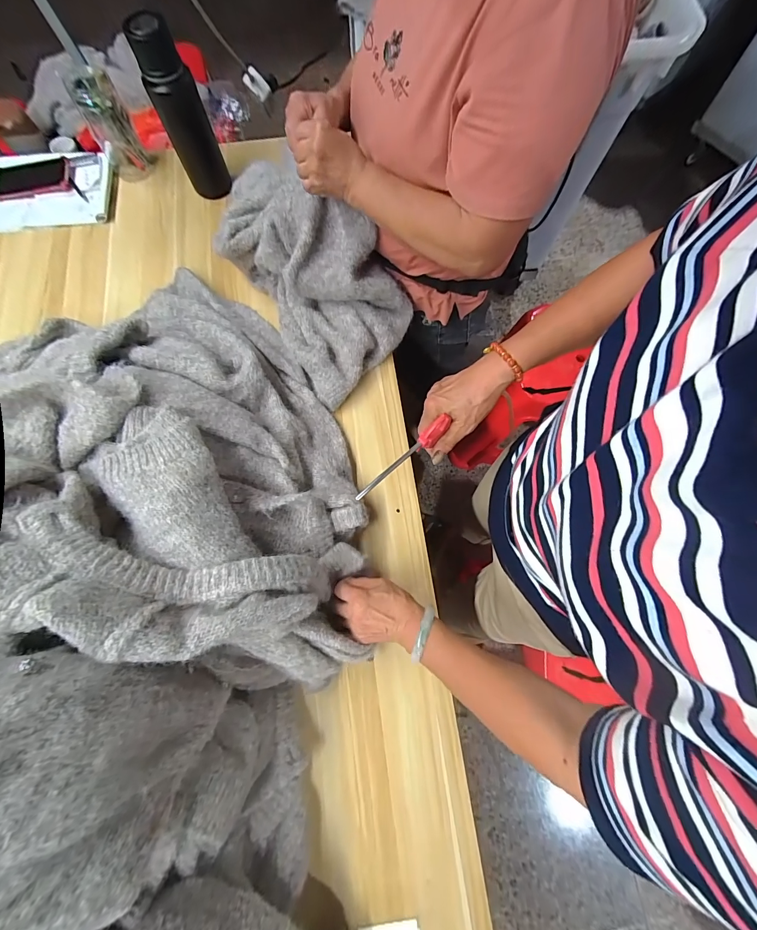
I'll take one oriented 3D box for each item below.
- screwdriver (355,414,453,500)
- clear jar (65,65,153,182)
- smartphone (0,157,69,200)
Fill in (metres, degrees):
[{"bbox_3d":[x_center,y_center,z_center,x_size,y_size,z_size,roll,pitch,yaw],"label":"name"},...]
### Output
[{"bbox_3d":[0.030,-0.005,0.411,0.138,0.023,0.017,-40,79,-4],"label":"screwdriver"},{"bbox_3d":[-0.541,-0.682,0.710,0.080,0.176,0.076,0,75,-1],"label":"clear jar"},{"bbox_3d":[-0.742,-0.614,0.743,0.150,0.013,0.079,-10,88,-2],"label":"smartphone"}]

